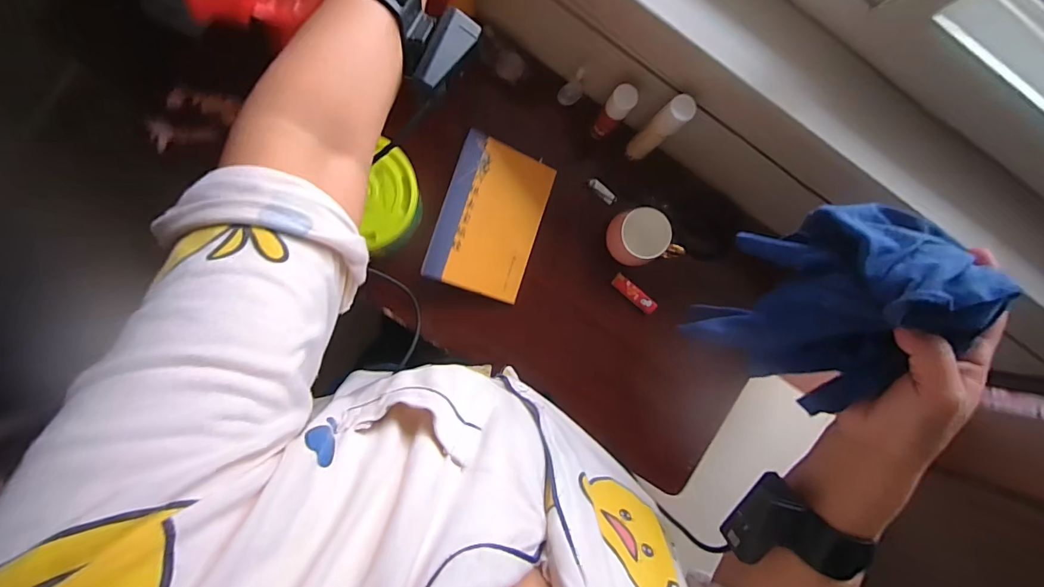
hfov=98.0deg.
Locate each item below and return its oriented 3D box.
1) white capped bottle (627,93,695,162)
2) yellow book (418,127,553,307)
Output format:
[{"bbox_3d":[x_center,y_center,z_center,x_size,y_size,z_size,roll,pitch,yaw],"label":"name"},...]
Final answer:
[{"bbox_3d":[0.179,-0.216,0.603,0.031,0.148,0.029,43,85,-5],"label":"white capped bottle"},{"bbox_3d":[-0.042,-0.104,0.645,0.141,0.017,0.207,19,87,-23],"label":"yellow book"}]

